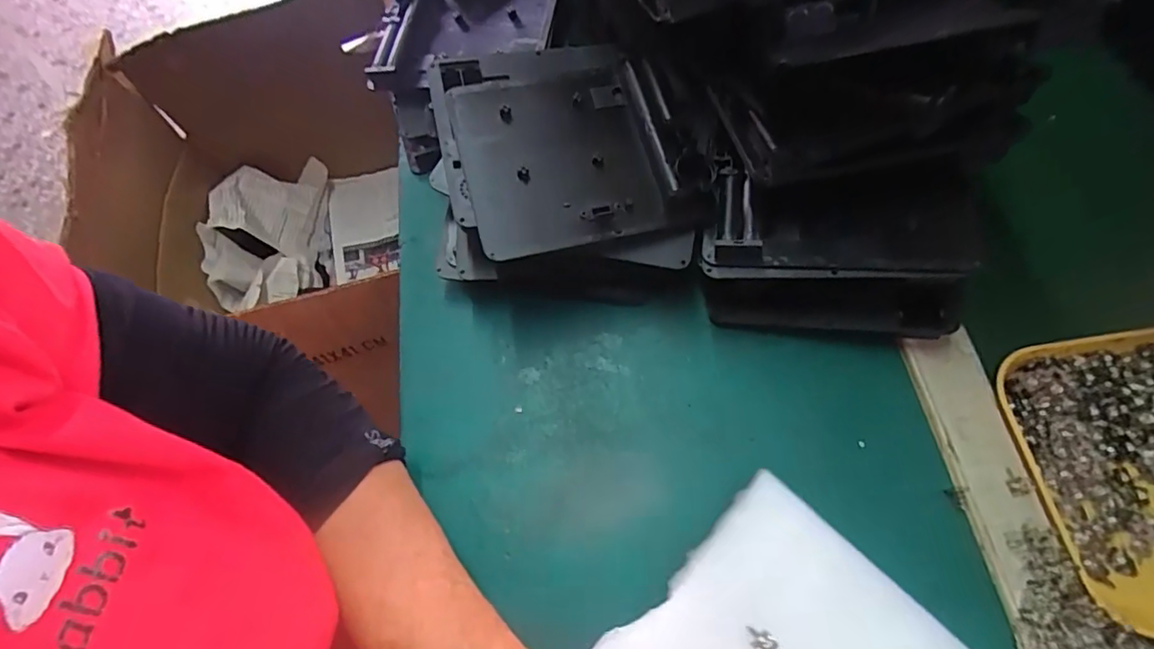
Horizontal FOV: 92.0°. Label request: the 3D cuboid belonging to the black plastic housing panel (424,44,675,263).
[{"bbox_3d":[-0.017,-0.105,0.314,0.115,0.023,0.130,-14,66,-3],"label":"black plastic housing panel"}]

